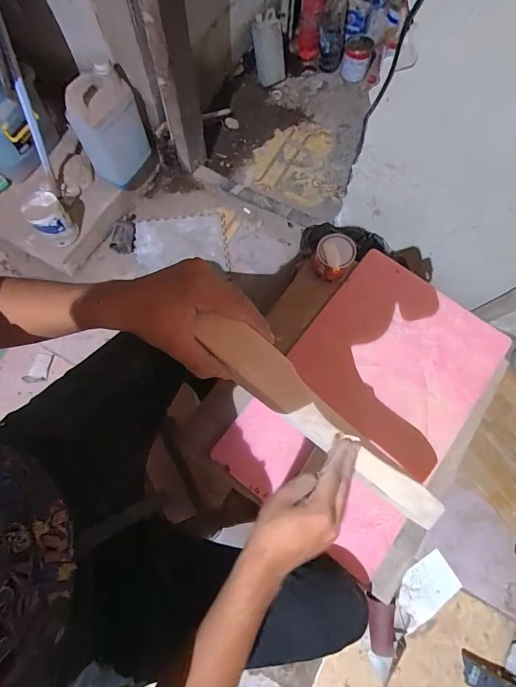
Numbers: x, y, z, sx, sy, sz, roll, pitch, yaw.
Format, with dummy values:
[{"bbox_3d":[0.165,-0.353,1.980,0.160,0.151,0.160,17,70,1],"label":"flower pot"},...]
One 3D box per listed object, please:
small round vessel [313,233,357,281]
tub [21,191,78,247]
[{"bbox_3d":[0.153,-0.172,0.768,0.075,0.067,0.086,15,74,6],"label":"small round vessel"},{"bbox_3d":[-0.596,-0.355,1.110,0.096,0.143,0.093,0,73,0],"label":"tub"}]

